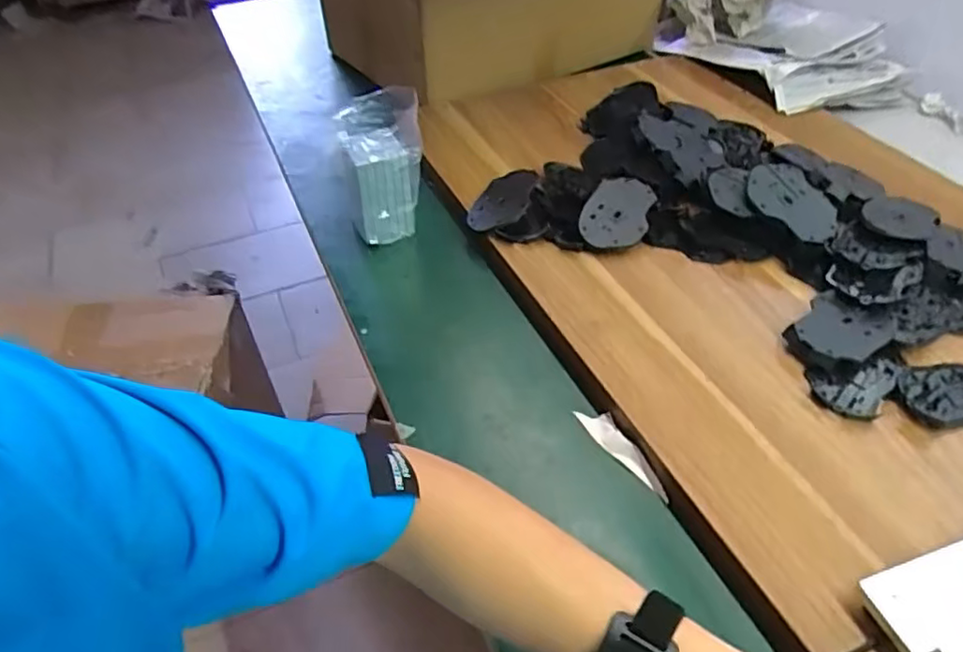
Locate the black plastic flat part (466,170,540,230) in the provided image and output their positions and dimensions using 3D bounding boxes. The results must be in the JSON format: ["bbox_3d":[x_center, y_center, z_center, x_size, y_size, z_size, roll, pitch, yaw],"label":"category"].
[{"bbox_3d":[0.025,-0.151,0.755,0.073,0.012,0.099,-8,43,23],"label":"black plastic flat part"}]

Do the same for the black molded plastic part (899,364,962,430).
[{"bbox_3d":[0.425,0.065,0.557,0.107,0.008,0.072,-5,46,-4],"label":"black molded plastic part"}]

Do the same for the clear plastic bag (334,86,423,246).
[{"bbox_3d":[-0.115,-0.179,0.730,0.094,0.150,0.077,-10,46,-9],"label":"clear plastic bag"}]

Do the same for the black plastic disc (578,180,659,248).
[{"bbox_3d":[0.154,-0.127,0.716,0.072,0.013,0.100,26,66,11],"label":"black plastic disc"}]

